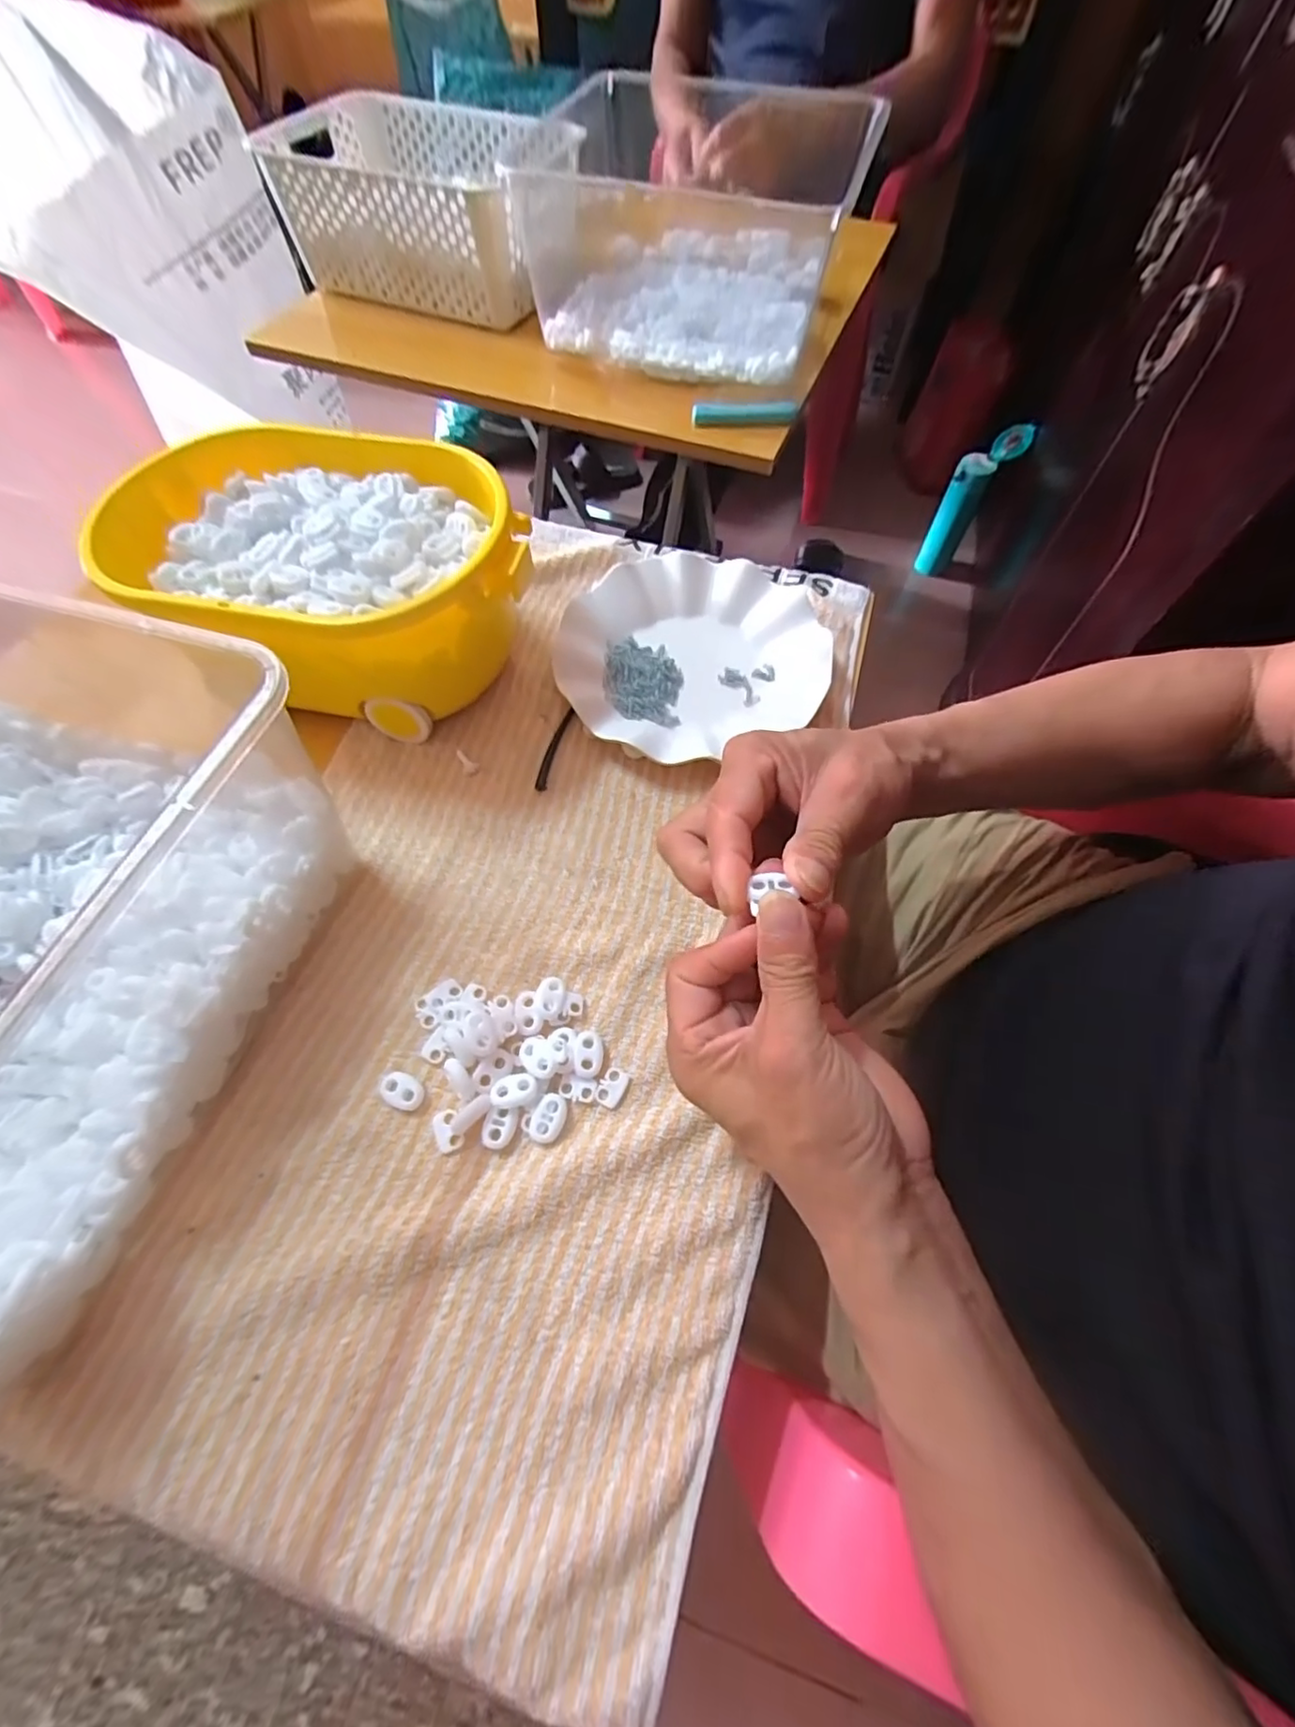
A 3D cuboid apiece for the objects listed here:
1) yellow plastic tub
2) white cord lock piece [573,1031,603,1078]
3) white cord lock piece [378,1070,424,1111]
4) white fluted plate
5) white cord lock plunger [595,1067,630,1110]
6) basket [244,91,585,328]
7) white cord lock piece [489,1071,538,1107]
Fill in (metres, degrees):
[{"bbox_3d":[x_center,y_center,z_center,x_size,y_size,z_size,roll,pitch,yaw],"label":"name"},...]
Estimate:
[{"bbox_3d":[-0.192,-0.174,0.385,0.242,0.104,0.163,8,64,5],"label":"yellow plastic tub"},{"bbox_3d":[-0.030,0.096,0.304,0.014,0.005,0.022,3,64,3],"label":"white cord lock piece"},{"bbox_3d":[-0.121,0.112,0.296,0.022,0.006,0.014,24,67,12],"label":"white cord lock piece"},{"bbox_3d":[0.029,-0.152,0.418,0.178,0.024,0.160,-10,64,-4],"label":"white fluted plate"},{"bbox_3d":[-0.018,0.110,0.298,0.013,0.004,0.018,23,66,12],"label":"white cord lock plunger"},{"bbox_3d":[-0.228,-0.711,0.649,0.312,0.097,0.211,29,66,14],"label":"basket"},{"bbox_3d":[-0.064,0.109,0.292,0.022,0.006,0.014,-13,64,-5],"label":"white cord lock piece"}]

